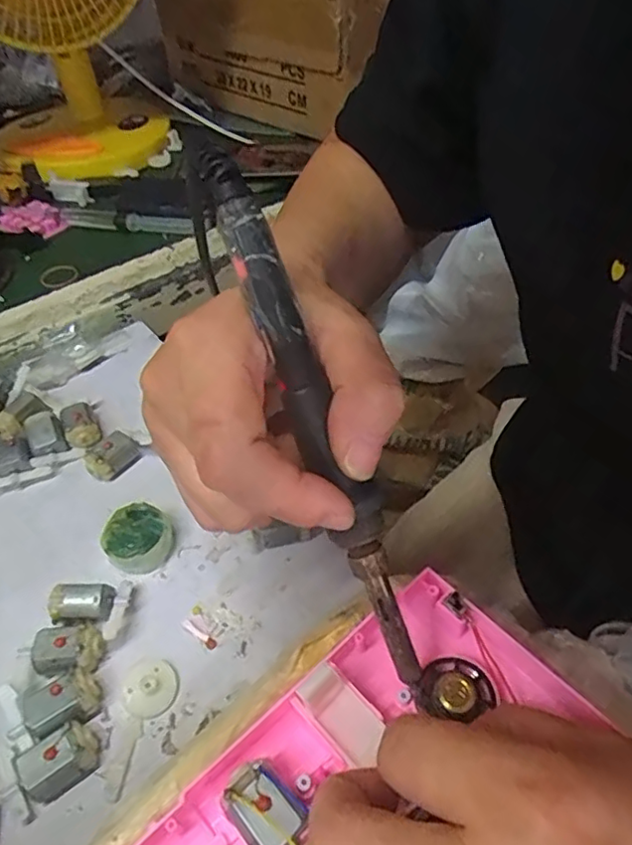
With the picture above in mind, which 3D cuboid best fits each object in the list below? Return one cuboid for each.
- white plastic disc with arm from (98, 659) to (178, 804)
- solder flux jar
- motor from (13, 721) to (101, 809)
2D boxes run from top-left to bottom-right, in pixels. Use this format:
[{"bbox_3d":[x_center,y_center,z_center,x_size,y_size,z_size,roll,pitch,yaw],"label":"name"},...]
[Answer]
[{"bbox_3d":[-0.075,0.124,0.251,0.021,0.007,0.053,10,46,12],"label":"white plastic disc with arm"},{"bbox_3d":[-0.090,0.060,0.308,0.032,0.019,0.031,-1,44,1],"label":"solder flux jar"},{"bbox_3d":[-0.101,0.132,0.238,0.029,0.015,0.019,-27,50,-24],"label":"motor"}]

